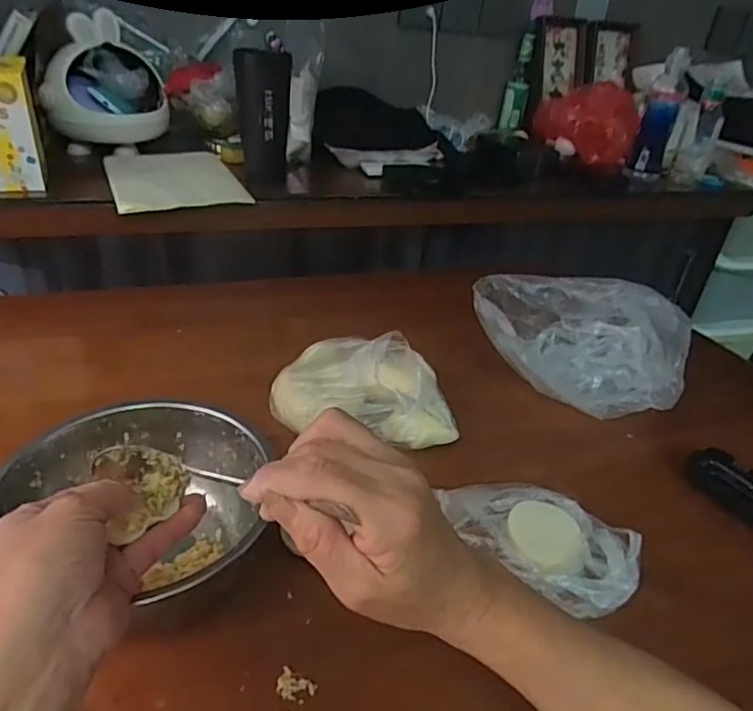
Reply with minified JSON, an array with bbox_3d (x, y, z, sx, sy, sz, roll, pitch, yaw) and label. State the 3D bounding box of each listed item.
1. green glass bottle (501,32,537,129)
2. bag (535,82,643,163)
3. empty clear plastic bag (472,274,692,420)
[{"bbox_3d":[0.306,-0.585,1.265,0.051,0.179,0.043,9,33,5],"label":"green glass bottle"},{"bbox_3d":[0.431,-0.486,1.205,0.199,0.108,0.223,14,34,13],"label":"bag"},{"bbox_3d":[0.219,-0.017,0.649,0.230,0.117,0.103,9,33,6],"label":"empty clear plastic bag"}]

